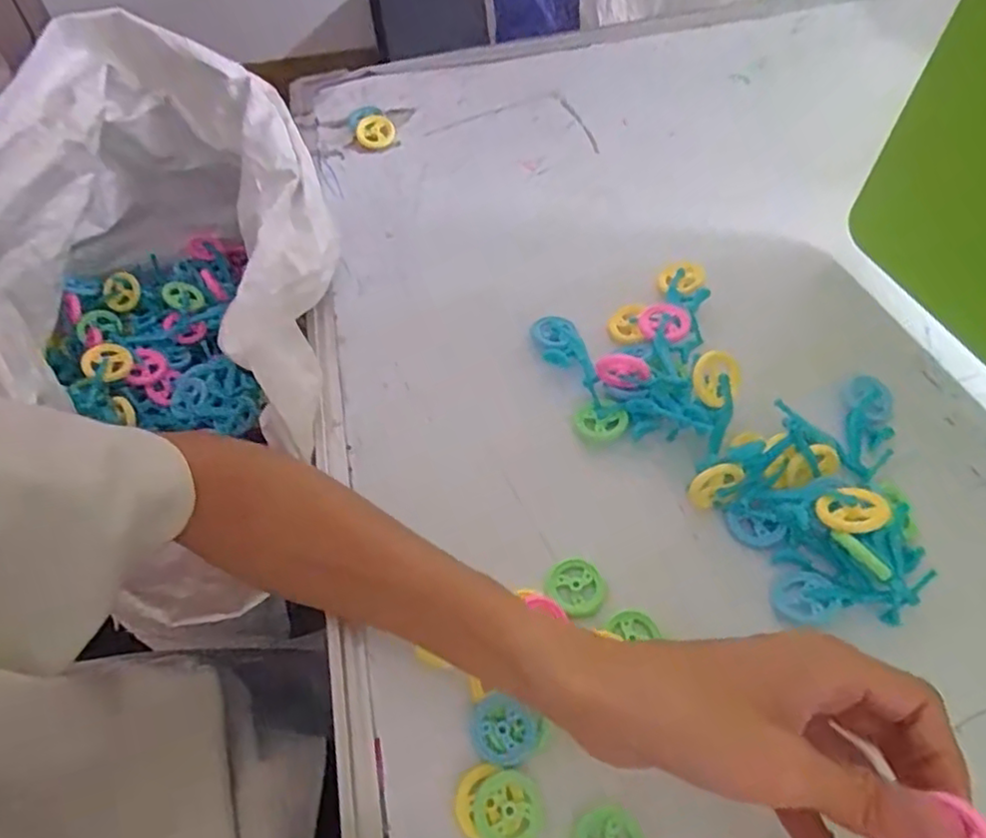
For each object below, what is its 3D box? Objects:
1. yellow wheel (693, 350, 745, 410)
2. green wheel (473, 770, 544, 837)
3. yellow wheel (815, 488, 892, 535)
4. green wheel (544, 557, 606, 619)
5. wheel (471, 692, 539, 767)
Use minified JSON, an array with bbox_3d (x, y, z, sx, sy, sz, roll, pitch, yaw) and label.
[{"bbox_3d":[0.118,-0.022,0.346,0.026,0.004,0.027,2,98,14],"label":"yellow wheel"},{"bbox_3d":[0.007,0.166,0.277,0.029,0.004,0.029,-2,57,2],"label":"green wheel"},{"bbox_3d":[0.167,0.042,0.303,0.029,0.005,0.025,-19,40,5],"label":"yellow wheel"},{"bbox_3d":[0.042,0.085,0.327,0.028,0.005,0.029,-2,57,2],"label":"green wheel"},{"bbox_3d":[0.005,0.139,0.291,0.028,0.008,0.028,-2,57,2],"label":"wheel"}]

